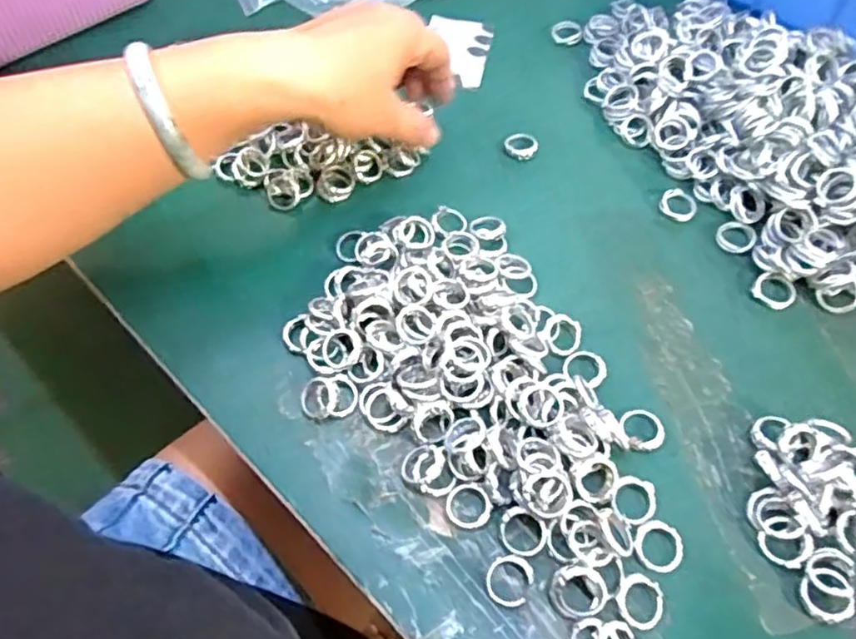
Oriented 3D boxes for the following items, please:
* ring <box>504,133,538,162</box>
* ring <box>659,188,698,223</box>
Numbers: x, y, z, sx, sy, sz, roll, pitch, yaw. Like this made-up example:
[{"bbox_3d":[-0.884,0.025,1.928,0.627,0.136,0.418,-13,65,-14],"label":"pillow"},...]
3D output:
[{"bbox_3d":[0.061,-0.113,0.428,0.022,0.005,0.022,-1,60,2],"label":"ring"},{"bbox_3d":[0.155,-0.071,0.405,0.022,0.004,0.023,-1,60,2],"label":"ring"}]

